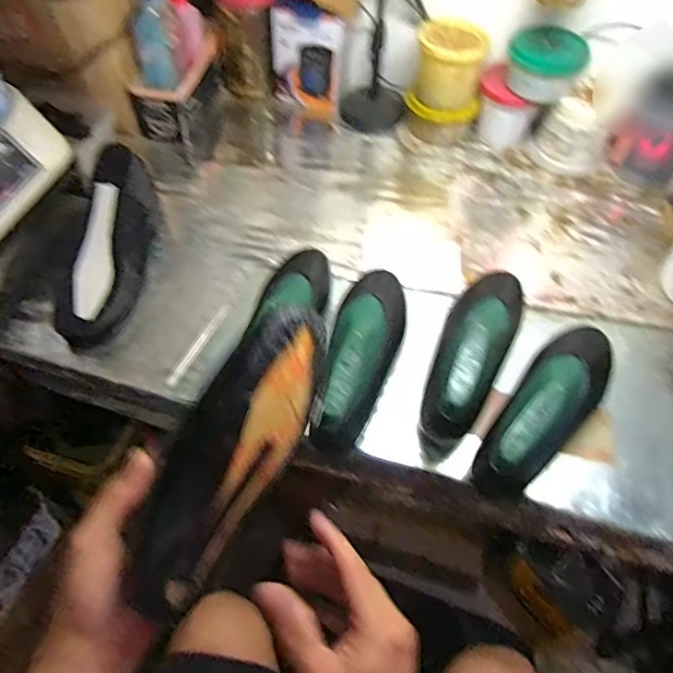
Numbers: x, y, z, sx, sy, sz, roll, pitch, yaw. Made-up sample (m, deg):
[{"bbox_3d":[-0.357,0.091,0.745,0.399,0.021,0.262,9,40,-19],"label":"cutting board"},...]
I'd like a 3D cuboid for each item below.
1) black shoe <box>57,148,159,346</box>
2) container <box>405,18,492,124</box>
[{"bbox_3d":[-0.275,-0.102,0.670,0.074,0.094,0.241,10,81,5],"label":"black shoe"},{"bbox_3d":[0.168,-0.401,0.821,0.101,0.113,0.086,-10,55,-10],"label":"container"}]

